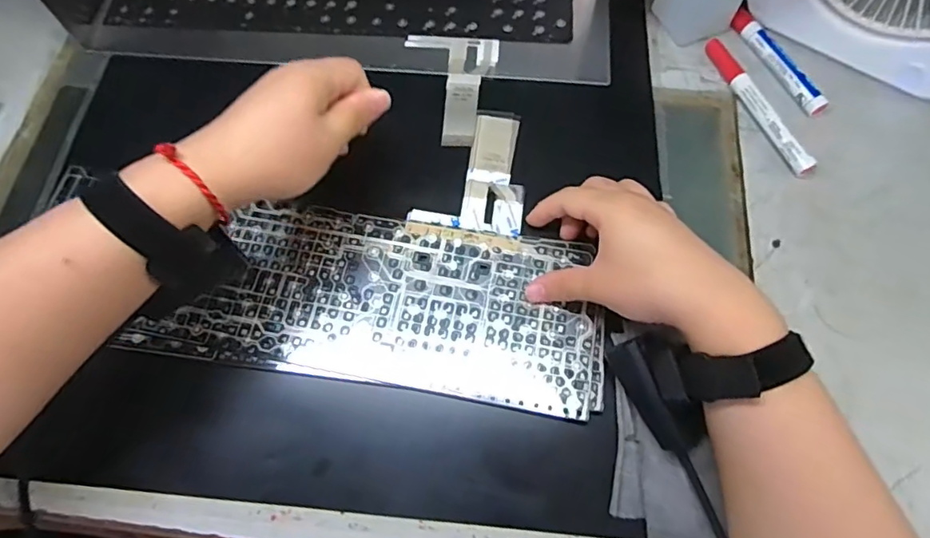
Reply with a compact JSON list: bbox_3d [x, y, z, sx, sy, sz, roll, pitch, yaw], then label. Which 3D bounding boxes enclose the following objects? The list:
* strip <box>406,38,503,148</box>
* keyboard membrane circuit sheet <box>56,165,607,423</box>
[{"bbox_3d":[-0.012,-0.153,0.452,0.078,0.004,0.112,2,67,1],"label":"strip"},{"bbox_3d":[-0.066,0.020,0.383,0.324,0.005,0.126,10,67,5],"label":"keyboard membrane circuit sheet"}]

